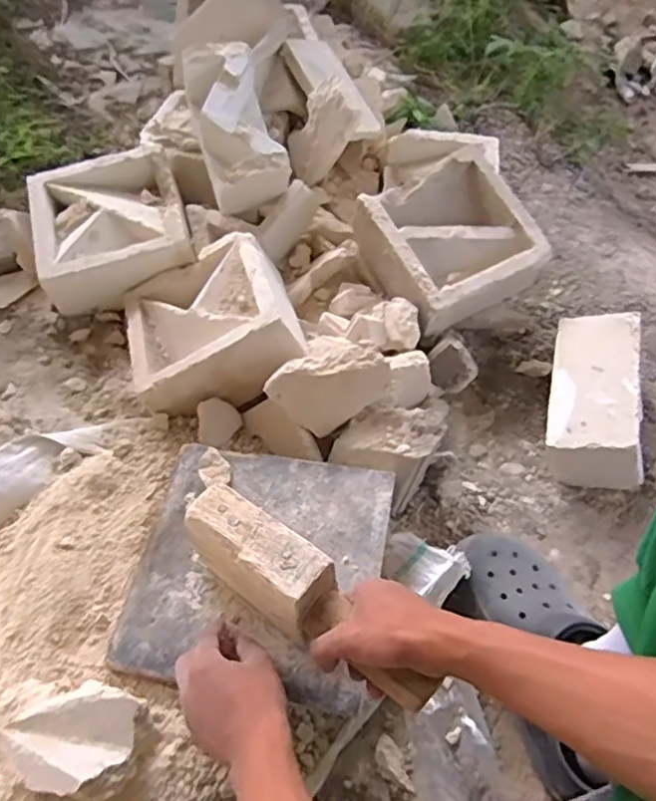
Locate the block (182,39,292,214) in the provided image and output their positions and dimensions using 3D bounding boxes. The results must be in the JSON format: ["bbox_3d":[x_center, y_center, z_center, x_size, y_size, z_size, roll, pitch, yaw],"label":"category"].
[{"bbox_3d":[-0.130,-0.384,0.886,0.102,0.106,0.215,-18,89,-15],"label":"block"}]

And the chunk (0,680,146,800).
[{"bbox_3d":[-0.213,0.285,0.533,0.104,0.061,0.084,13,58,4],"label":"chunk"}]

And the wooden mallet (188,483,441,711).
[{"bbox_3d":[-0.023,0.163,0.524,0.248,0.054,0.064,37,62,19],"label":"wooden mallet"}]

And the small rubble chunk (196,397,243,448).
[{"bbox_3d":[-0.132,0.026,0.762,0.052,0.035,0.046,-7,59,-9],"label":"small rubble chunk"}]

